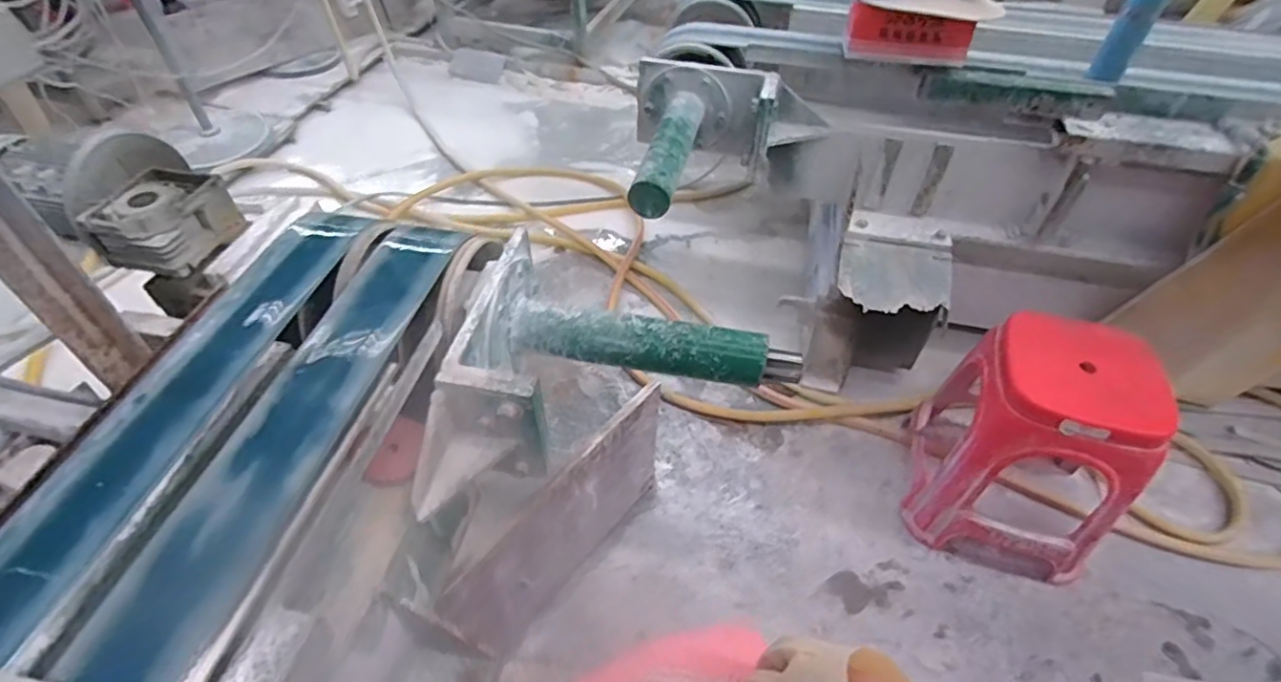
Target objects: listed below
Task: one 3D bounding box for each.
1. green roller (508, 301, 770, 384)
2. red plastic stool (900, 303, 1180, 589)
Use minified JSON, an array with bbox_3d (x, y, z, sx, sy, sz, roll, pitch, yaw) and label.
[{"bbox_3d":[-0.005,-0.002,0.970,0.405,0.070,0.064,10,44,3],"label":"green roller"},{"bbox_3d":[0.835,0.224,1.356,0.398,0.507,0.398,-3,51,4],"label":"red plastic stool"}]

